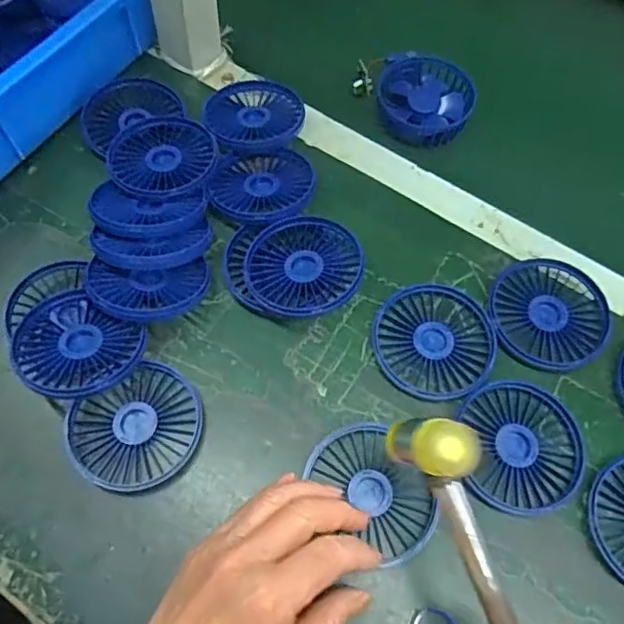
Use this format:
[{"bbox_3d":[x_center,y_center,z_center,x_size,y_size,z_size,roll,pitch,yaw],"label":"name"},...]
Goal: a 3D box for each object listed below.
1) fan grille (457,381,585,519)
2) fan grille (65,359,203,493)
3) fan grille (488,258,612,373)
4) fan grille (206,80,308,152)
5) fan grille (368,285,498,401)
[{"bbox_3d":[0.143,0.090,0.398,0.078,0.010,0.085,1,64,-2],"label":"fan grille"},{"bbox_3d":[-0.118,0.080,0.397,0.085,0.014,0.080,1,64,-2],"label":"fan grille"},{"bbox_3d":[0.177,0.001,0.442,0.085,0.016,0.088,1,64,-2],"label":"fan grille"},{"bbox_3d":[-0.051,-0.175,0.516,0.083,0.022,0.084,1,64,-2],"label":"fan grille"},{"bbox_3d":[0.089,0.021,0.432,0.085,0.012,0.088,-3,64,-3],"label":"fan grille"}]

